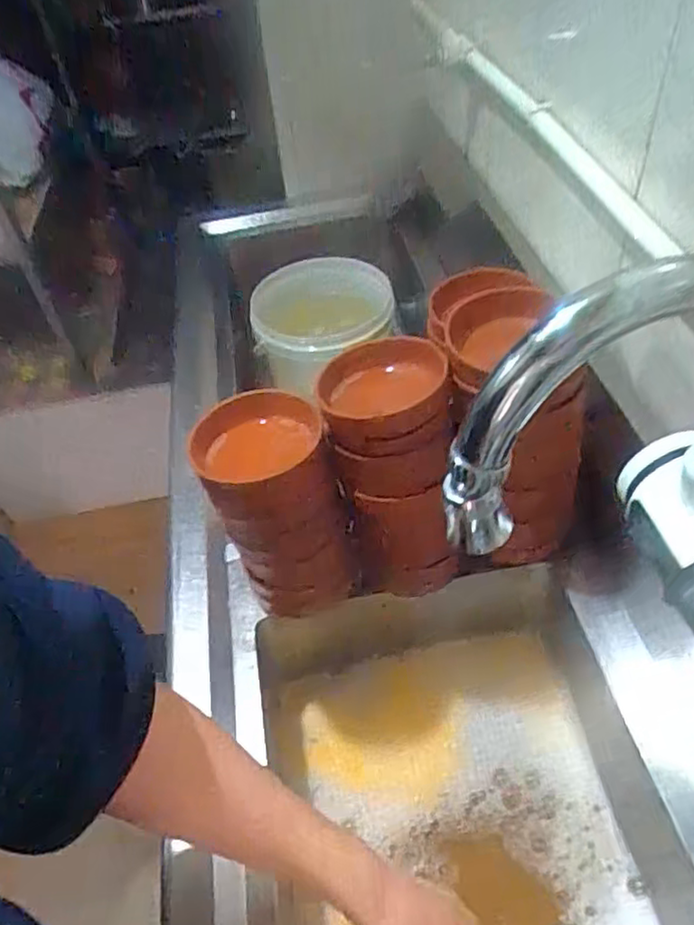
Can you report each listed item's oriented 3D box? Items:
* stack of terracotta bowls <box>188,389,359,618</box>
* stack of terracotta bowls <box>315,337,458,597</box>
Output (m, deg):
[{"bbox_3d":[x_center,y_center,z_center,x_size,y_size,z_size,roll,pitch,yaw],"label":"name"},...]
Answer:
[{"bbox_3d":[-0.067,0.044,0.626,0.113,0.207,0.121,-19,48,-10],"label":"stack of terracotta bowls"},{"bbox_3d":[0.039,0.009,0.618,0.100,0.203,0.127,-6,47,1],"label":"stack of terracotta bowls"}]

